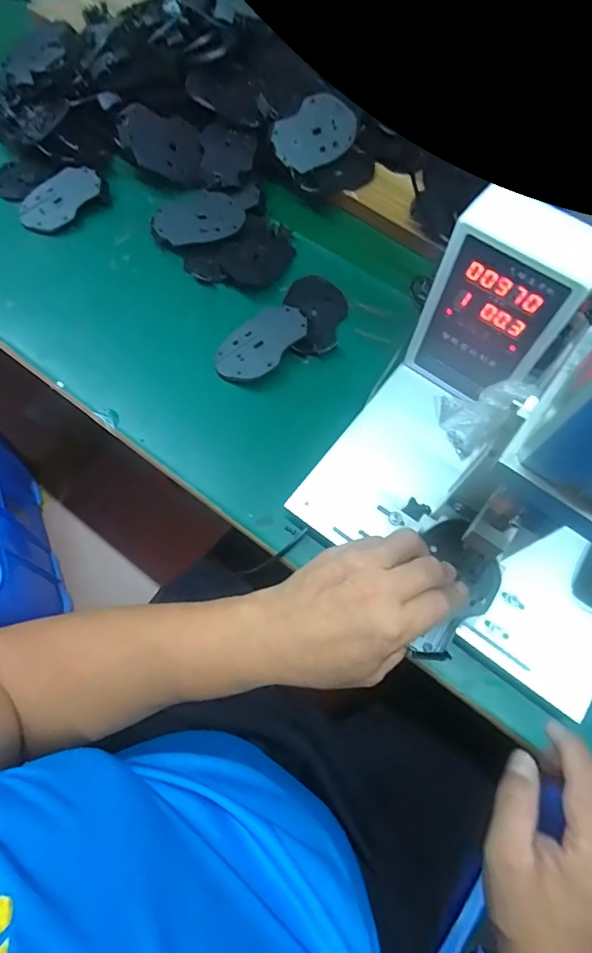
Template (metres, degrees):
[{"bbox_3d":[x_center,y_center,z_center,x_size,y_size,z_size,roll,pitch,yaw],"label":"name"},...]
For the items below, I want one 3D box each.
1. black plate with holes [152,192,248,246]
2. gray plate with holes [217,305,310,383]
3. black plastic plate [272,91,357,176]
[{"bbox_3d":[-0.124,-0.328,0.612,0.107,0.012,0.082,-17,68,-9],"label":"black plate with holes"},{"bbox_3d":[-0.040,-0.149,0.542,0.067,0.007,0.110,39,82,24],"label":"gray plate with holes"},{"bbox_3d":[0.025,-0.444,0.633,0.108,0.005,0.076,-41,105,0],"label":"black plastic plate"}]

